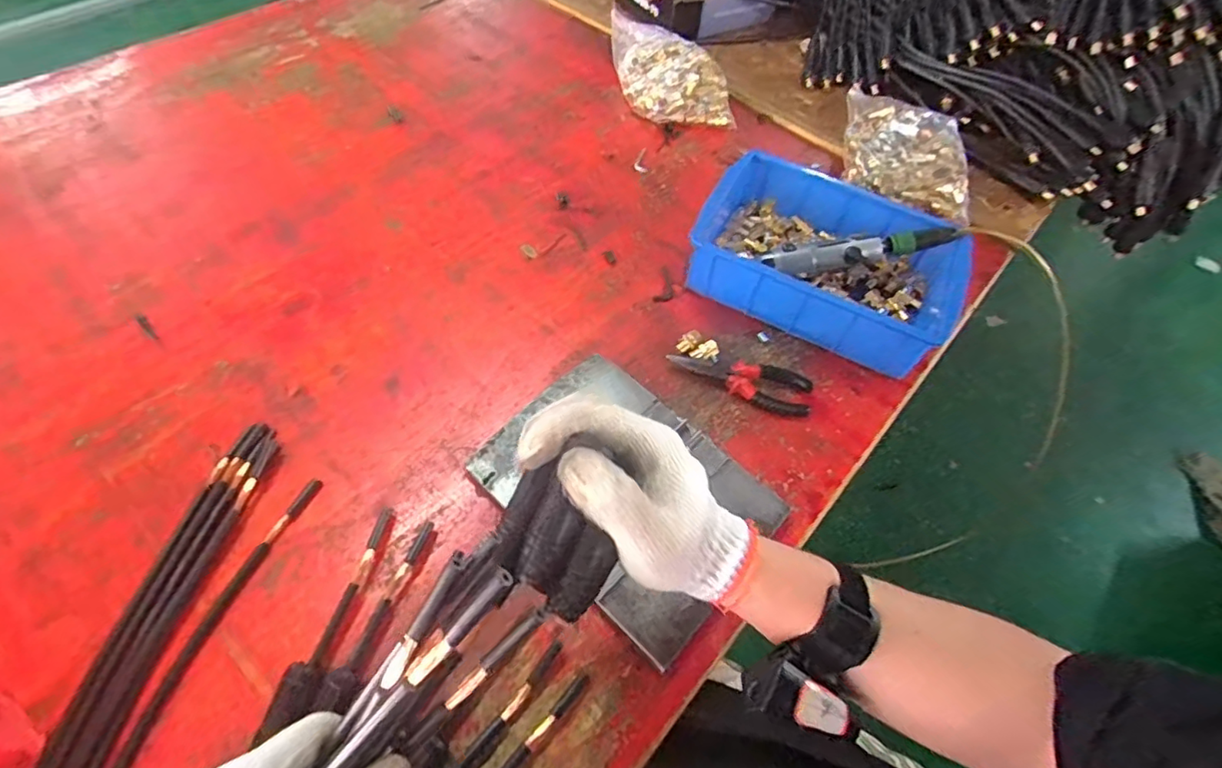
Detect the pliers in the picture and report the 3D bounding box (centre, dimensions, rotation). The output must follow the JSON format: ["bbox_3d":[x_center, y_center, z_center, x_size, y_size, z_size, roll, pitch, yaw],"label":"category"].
[{"bbox_3d":[0.141,-0.004,0.640,0.154,0.015,0.051,15,57,5],"label":"pliers"}]

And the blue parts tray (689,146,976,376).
[{"bbox_3d":[0.260,-0.153,0.710,0.307,0.099,0.201,26,59,12],"label":"blue parts tray"}]

